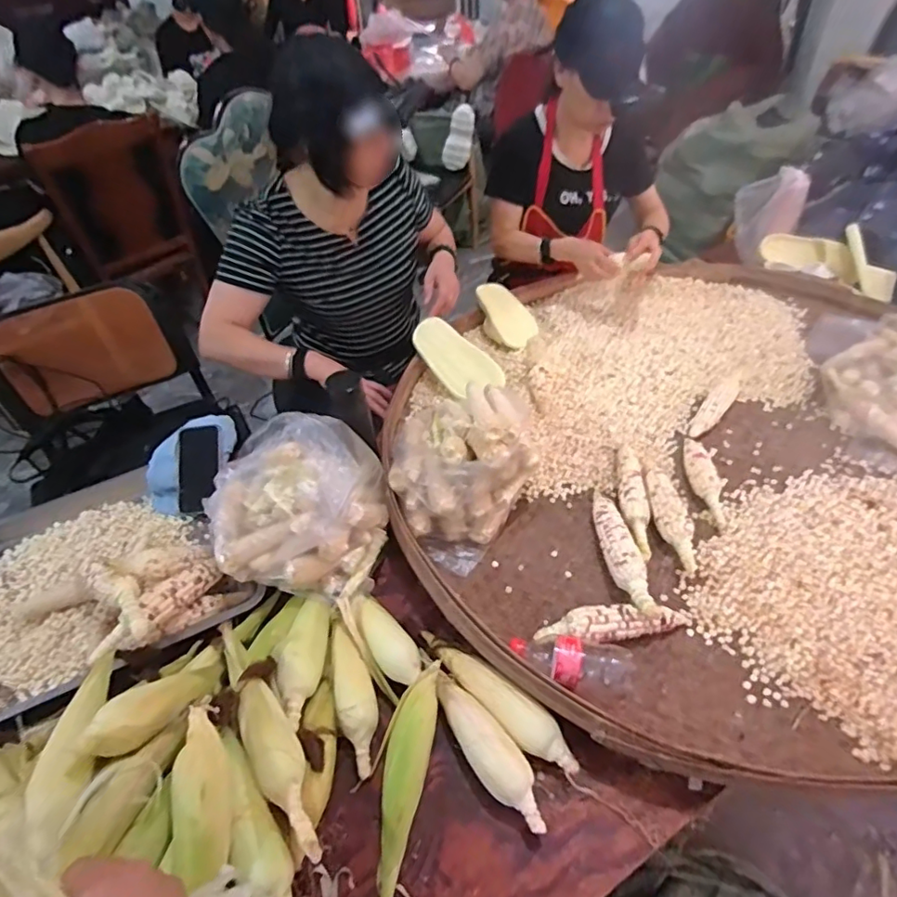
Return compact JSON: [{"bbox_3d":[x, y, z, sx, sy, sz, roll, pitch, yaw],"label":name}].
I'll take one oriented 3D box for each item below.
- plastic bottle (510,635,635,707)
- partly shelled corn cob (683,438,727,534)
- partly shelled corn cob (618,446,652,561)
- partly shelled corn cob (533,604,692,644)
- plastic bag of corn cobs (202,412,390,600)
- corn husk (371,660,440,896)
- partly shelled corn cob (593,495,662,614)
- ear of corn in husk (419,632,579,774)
[{"bbox_3d":[0.166,0.291,0.739,0.158,0.072,0.064,6,47,9],"label":"plastic bottle"},{"bbox_3d":[0.438,0.048,0.954,0.051,0.037,0.199,1,47,5],"label":"partly shelled corn cob"},{"bbox_3d":[0.311,0.091,0.927,0.045,0.039,0.231,1,47,5],"label":"partly shelled corn cob"},{"bbox_3d":[0.233,0.252,0.786,0.220,0.050,0.049,-9,47,-4],"label":"partly shelled corn cob"},{"bbox_3d":[-0.231,0.076,0.853,0.254,0.147,0.242,2,47,6],"label":"plastic bag of corn cobs"},{"bbox_3d":[-0.062,0.400,0.672,0.067,0.051,0.267,8,48,11],"label":"corn husk"},{"bbox_3d":[0.265,0.159,0.863,0.048,0.056,0.238,-6,47,-1],"label":"partly shelled corn cob"},{"bbox_3d":[0.058,0.327,0.734,0.261,0.053,0.048,33,57,30],"label":"ear of corn in husk"}]

